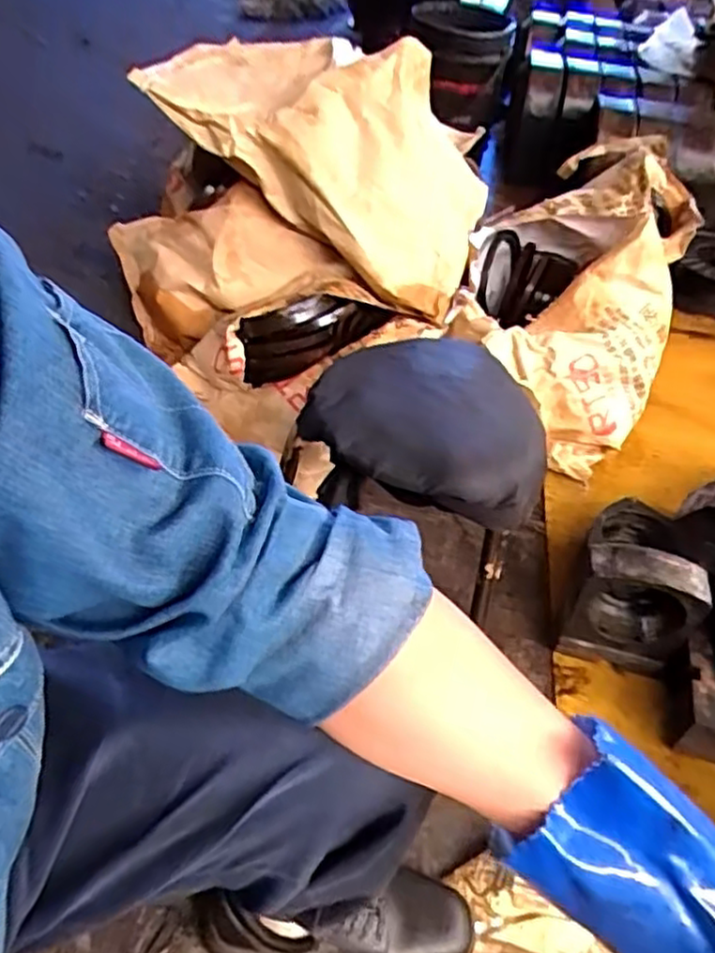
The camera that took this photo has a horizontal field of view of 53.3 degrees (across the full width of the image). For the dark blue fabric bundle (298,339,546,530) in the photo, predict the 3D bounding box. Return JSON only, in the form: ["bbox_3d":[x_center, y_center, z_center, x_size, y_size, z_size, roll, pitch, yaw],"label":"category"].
[{"bbox_3d":[0.089,-0.081,0.927,0.300,0.068,0.301,10,45,1],"label":"dark blue fabric bundle"}]

